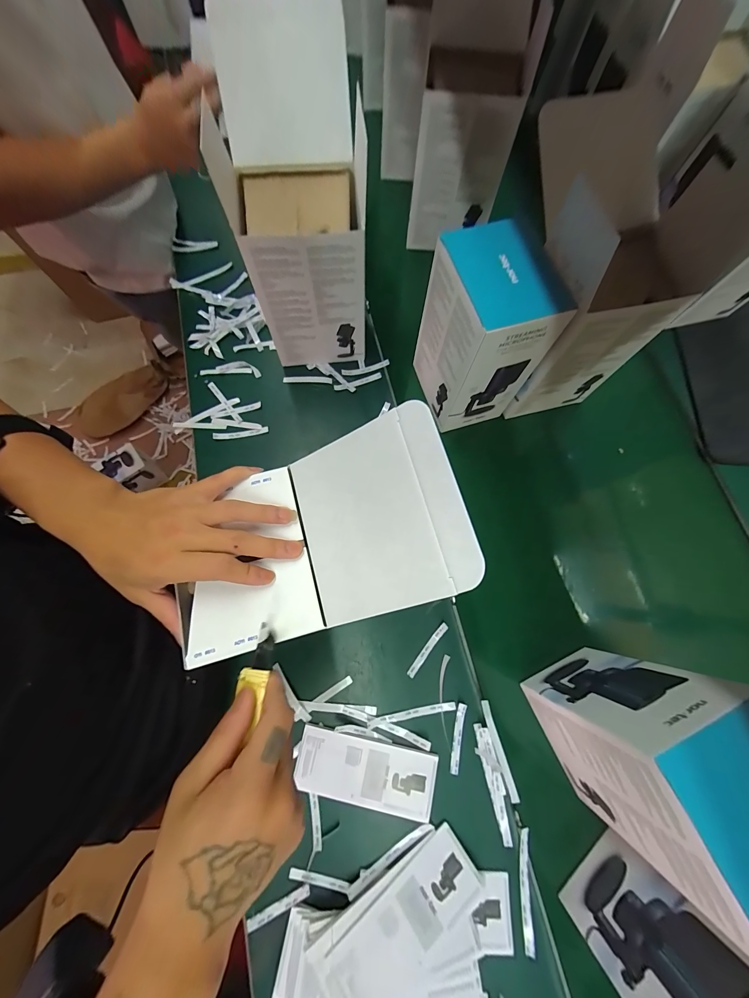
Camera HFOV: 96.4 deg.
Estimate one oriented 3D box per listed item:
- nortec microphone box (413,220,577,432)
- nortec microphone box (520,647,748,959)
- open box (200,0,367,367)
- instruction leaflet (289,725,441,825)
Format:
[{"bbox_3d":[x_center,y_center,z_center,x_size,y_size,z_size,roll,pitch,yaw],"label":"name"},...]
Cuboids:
[{"bbox_3d":[0.147,-0.234,0.487,0.115,0.214,0.153,-17,75,-5],"label":"nortec microphone box"},{"bbox_3d":[0.286,0.271,0.355,0.112,0.211,0.146,-22,76,-7],"label":"nortec microphone box"},{"bbox_3d":[-0.099,-0.361,0.471,0.149,0.325,0.172,-7,74,-3],"label":"open box"},{"bbox_3d":[-0.012,0.358,0.438,0.179,0.007,0.076,12,74,3],"label":"instruction leaflet"}]

